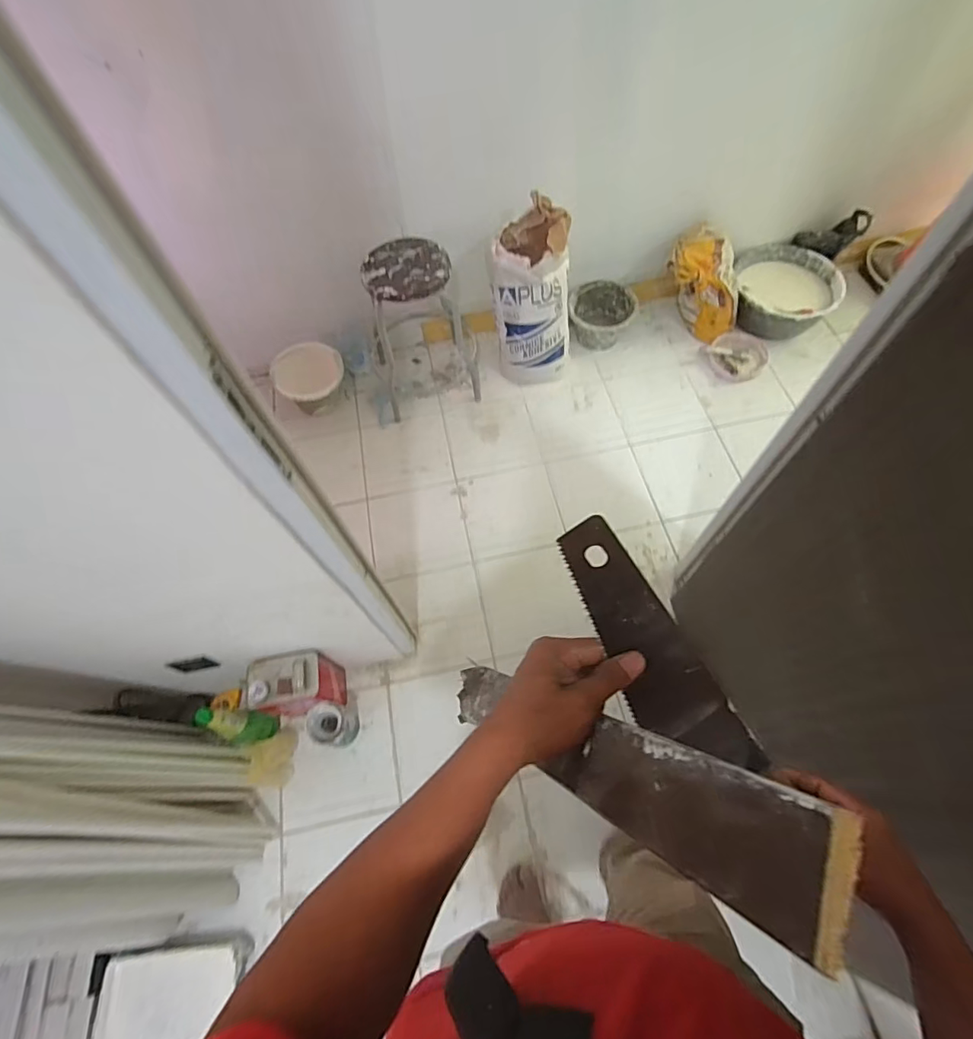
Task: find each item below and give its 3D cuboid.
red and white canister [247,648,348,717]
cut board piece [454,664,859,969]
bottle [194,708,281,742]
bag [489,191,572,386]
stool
[{"bbox_3d":[-0.482,0.435,1.326,0.175,0.270,0.114,-9,63,-1],"label":"red and white canister"},{"bbox_3d":[0.063,0.179,0.408,0.026,0.434,0.058,43,70,-11],"label":"cut board piece"},{"bbox_3d":[-0.601,0.506,1.251,0.055,0.318,0.072,5,63,6],"label":"bottle"},{"bbox_3d":[0.151,-0.717,1.719,0.218,0.567,0.230,-38,67,-15],"label":"bag"},{"bbox_3d":[-0.214,-0.645,1.740,0.370,0.502,0.289,-19,63,-6],"label":"stool"}]

